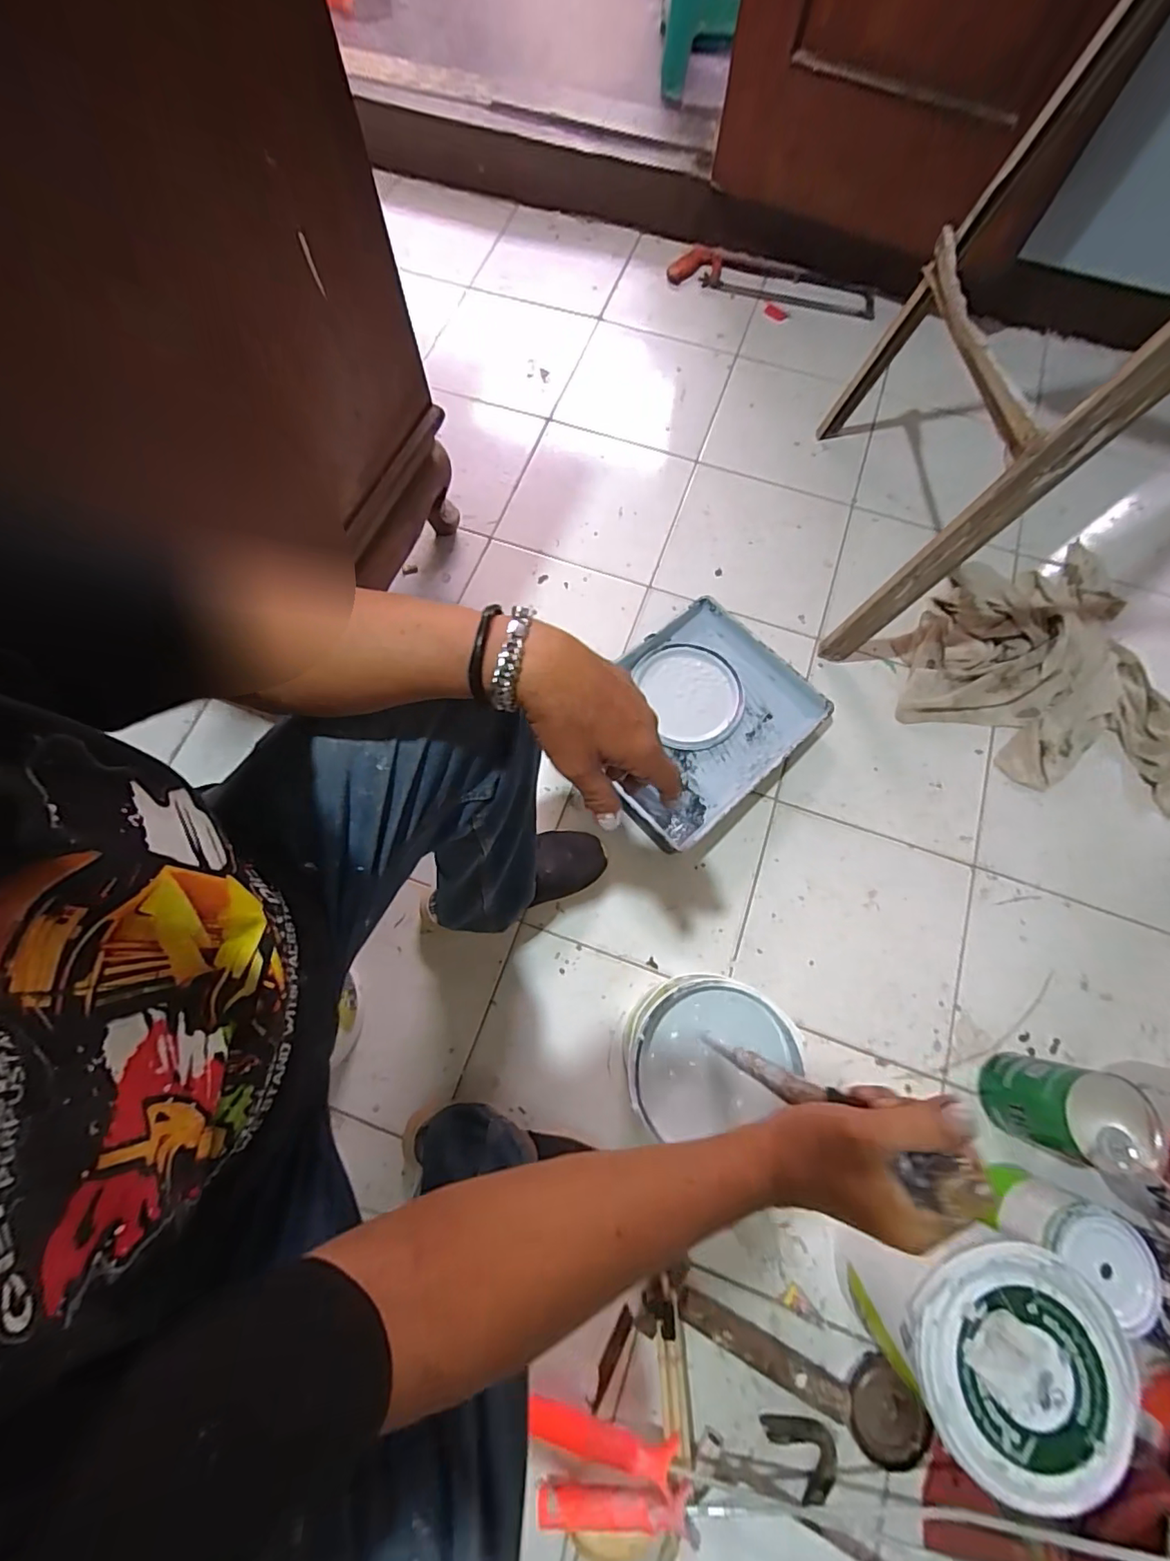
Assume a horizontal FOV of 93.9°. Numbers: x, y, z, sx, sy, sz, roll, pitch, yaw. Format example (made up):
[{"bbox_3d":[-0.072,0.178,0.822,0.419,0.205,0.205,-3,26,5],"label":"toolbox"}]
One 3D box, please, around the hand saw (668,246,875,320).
[{"bbox_3d":[0.441,-1.165,1.271,0.490,0.035,0.112,8,73,2],"label":"hand saw"}]

